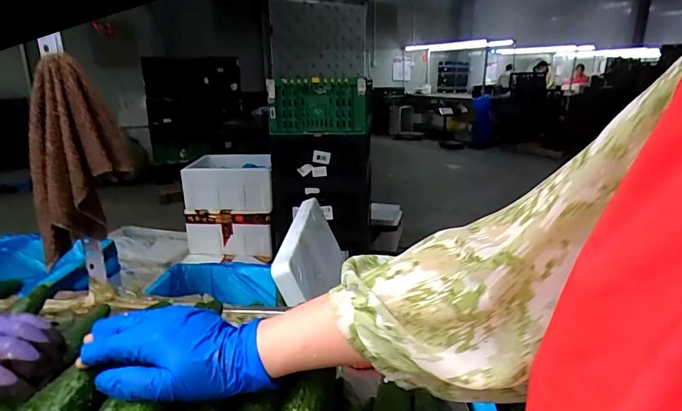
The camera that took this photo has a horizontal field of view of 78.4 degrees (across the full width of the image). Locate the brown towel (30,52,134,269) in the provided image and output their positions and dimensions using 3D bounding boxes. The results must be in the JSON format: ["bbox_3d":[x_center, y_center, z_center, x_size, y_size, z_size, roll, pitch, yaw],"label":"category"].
[{"bbox_3d":[-0.395,-0.067,0.635,0.135,0.272,0.061,-12,20,-35],"label":"brown towel"}]

